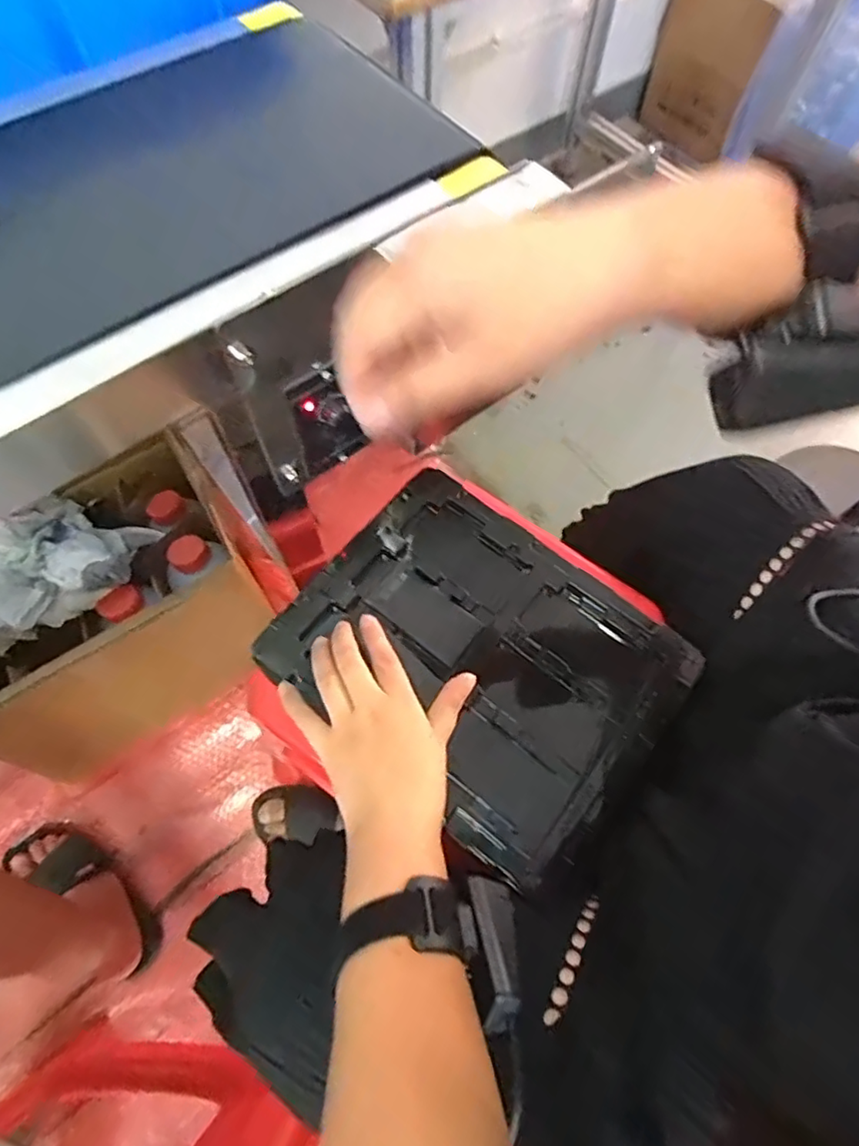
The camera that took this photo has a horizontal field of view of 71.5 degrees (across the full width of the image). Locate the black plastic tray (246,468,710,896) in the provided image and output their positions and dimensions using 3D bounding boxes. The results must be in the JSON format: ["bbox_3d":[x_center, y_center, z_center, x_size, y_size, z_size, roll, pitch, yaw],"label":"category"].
[{"bbox_3d":[0.039,0.066,0.464,0.270,0.055,0.217,37,70,14],"label":"black plastic tray"}]

